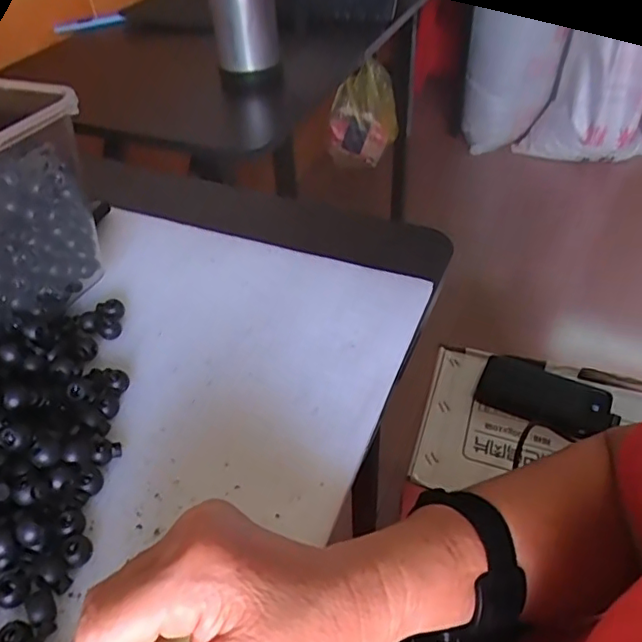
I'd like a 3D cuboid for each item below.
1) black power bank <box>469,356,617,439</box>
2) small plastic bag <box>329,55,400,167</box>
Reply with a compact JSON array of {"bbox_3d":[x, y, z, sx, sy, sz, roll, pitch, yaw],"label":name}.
[{"bbox_3d":[0.289,0.098,0.733,0.163,0.029,0.082,14,46,15],"label":"black power bank"},{"bbox_3d":[0.096,-0.453,1.244,0.146,0.221,0.033,3,44,5],"label":"small plastic bag"}]

